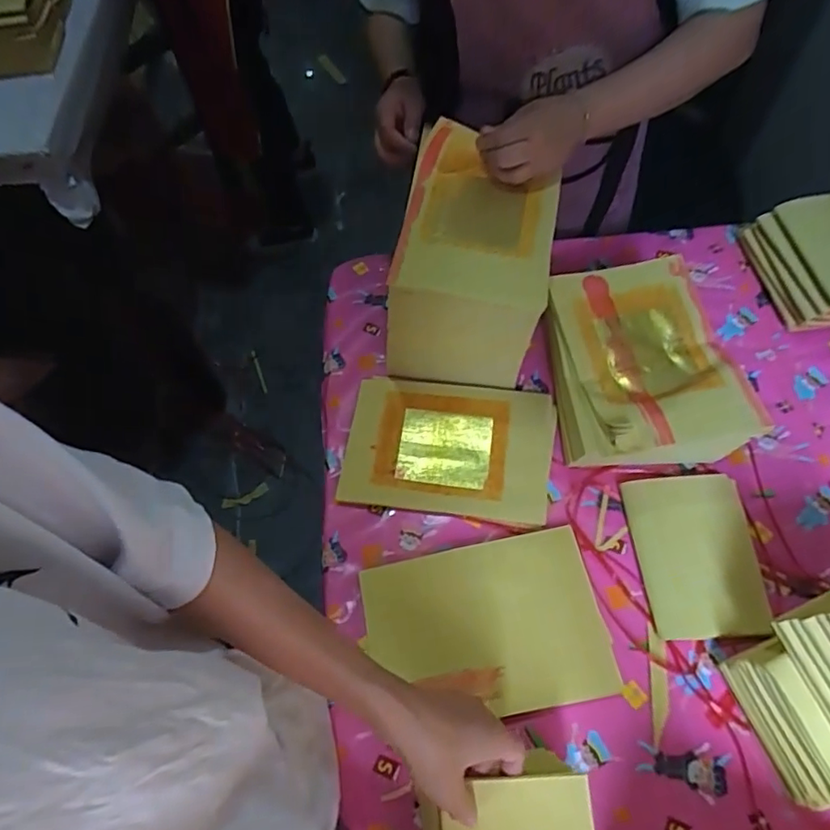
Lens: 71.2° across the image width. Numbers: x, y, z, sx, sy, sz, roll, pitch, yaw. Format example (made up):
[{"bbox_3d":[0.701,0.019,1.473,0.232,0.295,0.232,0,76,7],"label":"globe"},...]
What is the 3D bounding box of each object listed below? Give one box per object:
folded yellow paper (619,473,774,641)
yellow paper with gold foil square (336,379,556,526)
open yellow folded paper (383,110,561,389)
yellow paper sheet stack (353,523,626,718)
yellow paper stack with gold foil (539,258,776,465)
[{"bbox_3d":[0.286,0.141,0.590,0.111,0.028,0.158,-4,62,2],"label":"folded yellow paper"},{"bbox_3d":[0.038,0.038,0.676,0.234,0.017,0.161,6,63,7],"label":"yellow paper with gold foil square"},{"bbox_3d":[0.066,-0.174,0.668,0.170,0.193,0.205,12,64,10],"label":"open yellow folded paper"},{"bbox_3d":[0.069,0.210,0.573,0.224,0.030,0.157,-11,62,-2],"label":"yellow paper sheet stack"},{"bbox_3d":[0.238,-0.047,0.645,0.175,0.109,0.227,-10,62,-1],"label":"yellow paper stack with gold foil"}]

